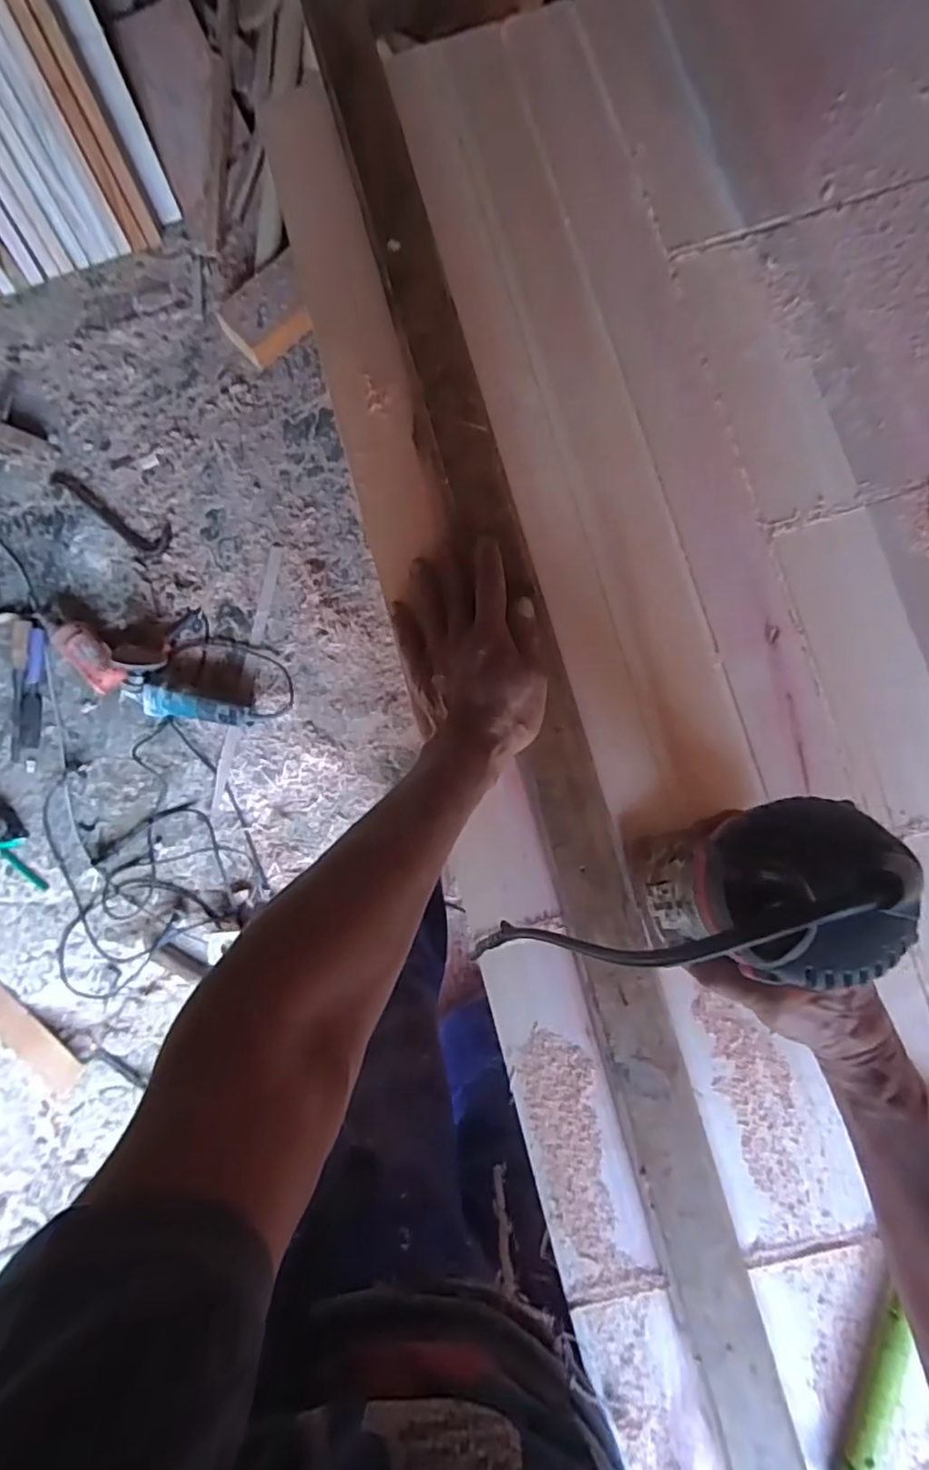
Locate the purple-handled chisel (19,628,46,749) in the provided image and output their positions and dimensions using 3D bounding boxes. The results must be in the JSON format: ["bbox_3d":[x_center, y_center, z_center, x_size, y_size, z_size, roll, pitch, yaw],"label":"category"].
[{"bbox_3d":[-0.873,-0.096,1.261,0.043,0.018,0.239,1,83,5],"label":"purple-handled chisel"}]

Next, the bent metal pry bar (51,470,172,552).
[{"bbox_3d":[-0.748,-0.475,1.312,0.307,0.013,0.073,31,87,8],"label":"bent metal pry bar"}]

